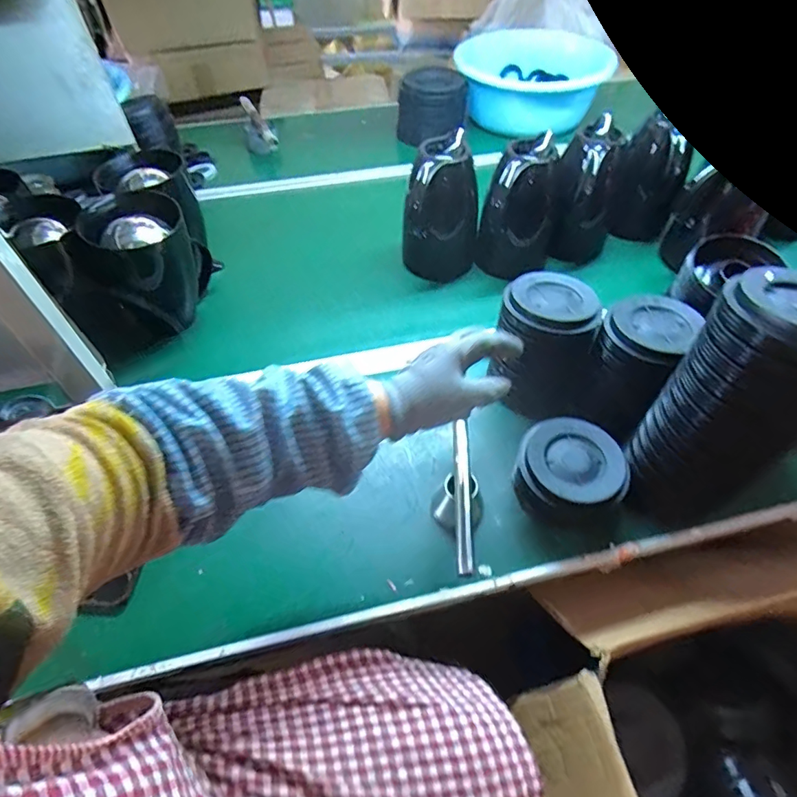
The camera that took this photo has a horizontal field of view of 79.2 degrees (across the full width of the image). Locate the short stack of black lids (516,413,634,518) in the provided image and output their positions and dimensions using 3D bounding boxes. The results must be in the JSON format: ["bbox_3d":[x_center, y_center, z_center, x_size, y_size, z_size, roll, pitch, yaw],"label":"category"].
[{"bbox_3d":[0.204,0.088,0.580,0.124,0.070,0.110,11,53,10],"label":"short stack of black lids"}]

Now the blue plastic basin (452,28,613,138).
[{"bbox_3d":[0.337,-0.809,1.222,0.358,0.124,0.369,11,53,10],"label":"blue plastic basin"}]

